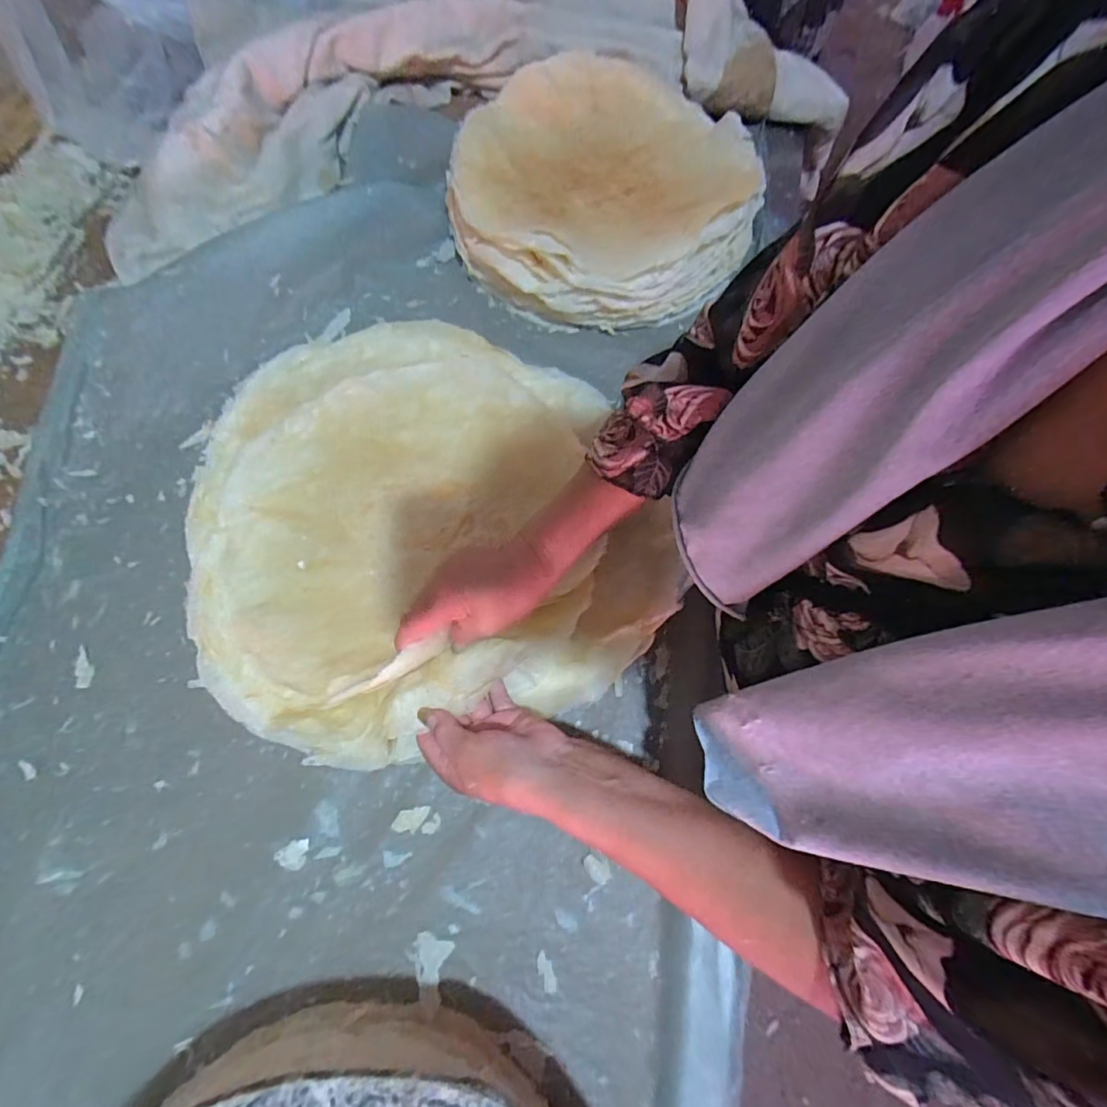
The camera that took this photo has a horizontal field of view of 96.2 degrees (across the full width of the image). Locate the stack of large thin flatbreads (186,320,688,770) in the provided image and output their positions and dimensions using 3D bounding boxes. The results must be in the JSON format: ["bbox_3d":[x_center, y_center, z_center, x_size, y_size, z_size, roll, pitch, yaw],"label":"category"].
[{"bbox_3d":[-0.134,-0.054,0.479,0.437,0.064,0.463,-21,71,-7],"label":"stack of large thin flatbreads"}]

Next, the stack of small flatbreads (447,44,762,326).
[{"bbox_3d":[0.065,-0.453,0.614,0.360,0.082,0.368,6,70,2],"label":"stack of small flatbreads"}]

